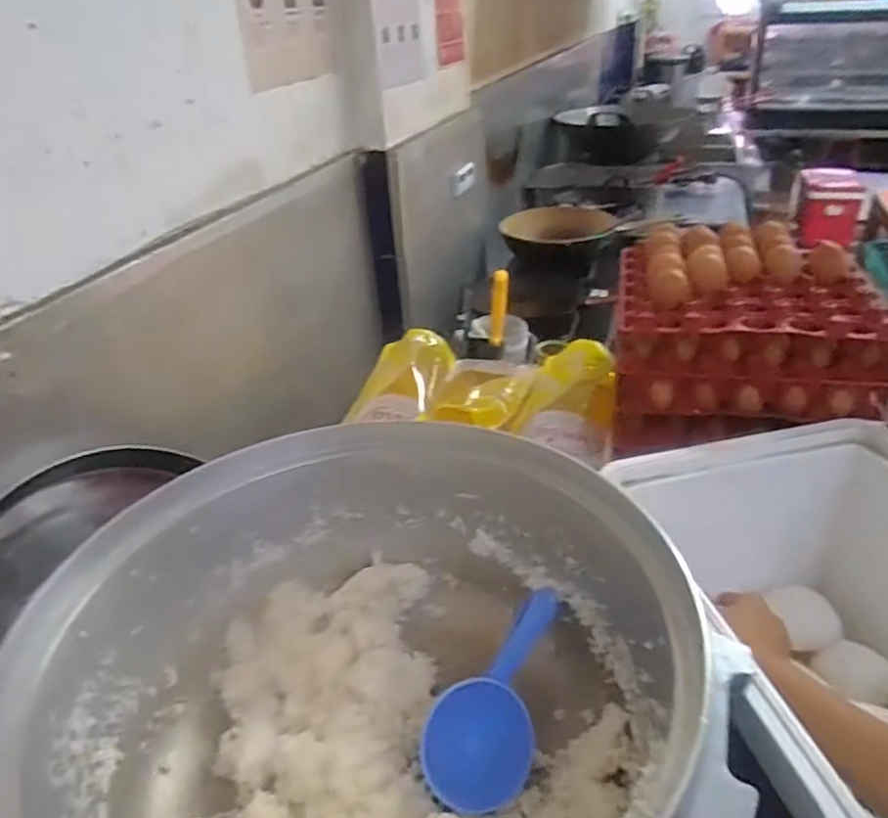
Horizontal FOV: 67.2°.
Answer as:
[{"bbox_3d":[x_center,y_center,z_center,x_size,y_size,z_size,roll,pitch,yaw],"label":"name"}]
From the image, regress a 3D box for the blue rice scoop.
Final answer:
[{"bbox_3d":[0.052,0.245,0.587,0.083,0.049,0.194,14,52,26],"label":"blue rice scoop"}]

